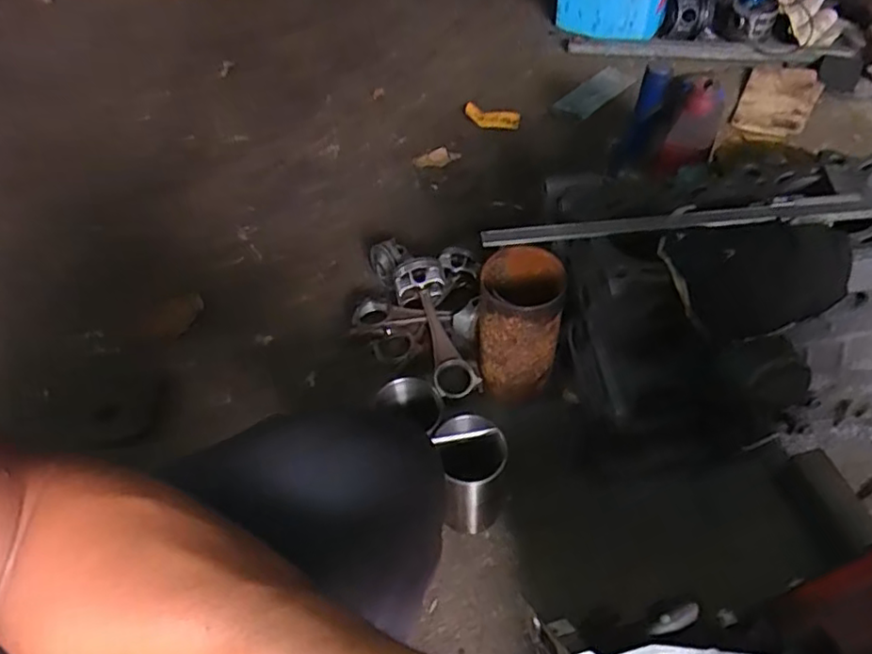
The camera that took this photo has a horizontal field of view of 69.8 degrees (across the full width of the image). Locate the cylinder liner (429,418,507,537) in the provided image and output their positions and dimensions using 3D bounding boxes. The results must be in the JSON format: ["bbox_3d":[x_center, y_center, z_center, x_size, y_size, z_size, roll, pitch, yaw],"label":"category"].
[{"bbox_3d":[0.036,0.154,0.668,0.075,0.153,0.074,-1,52,5],"label":"cylinder liner"}]

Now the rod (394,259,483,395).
[{"bbox_3d":[0.003,0.003,0.858,0.073,0.058,0.201,-18,73,-8],"label":"rod"}]

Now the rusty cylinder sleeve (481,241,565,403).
[{"bbox_3d":[0.102,0.001,0.773,0.097,0.176,0.098,-1,52,5],"label":"rusty cylinder sleeve"}]

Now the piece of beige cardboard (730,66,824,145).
[{"bbox_3d":[0.641,-0.419,1.176,0.125,0.025,0.223,21,57,20],"label":"piece of beige cardboard"}]

